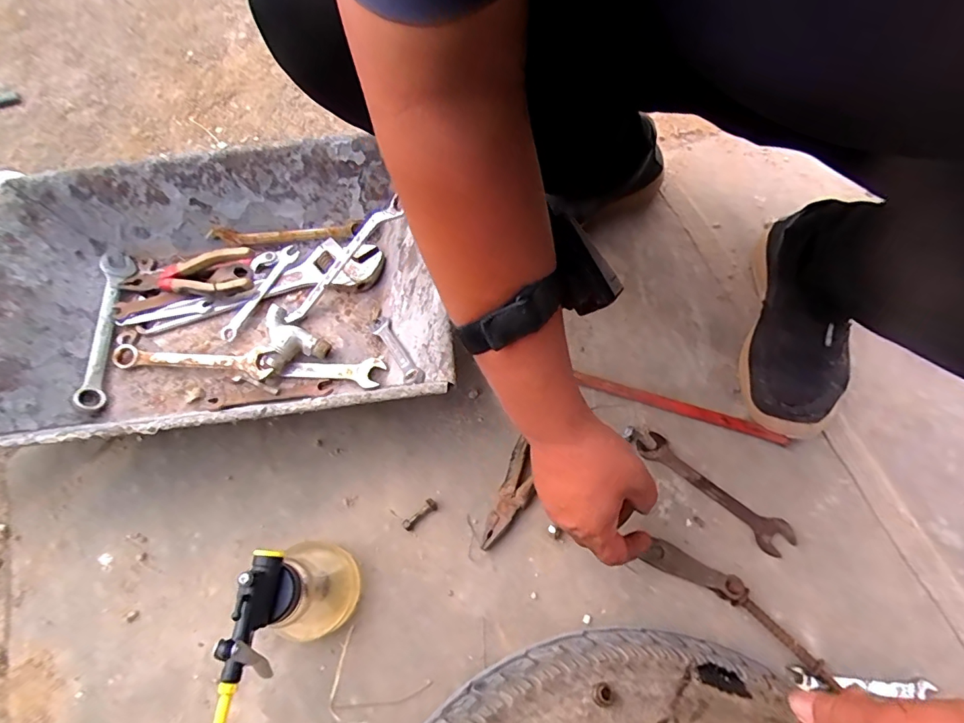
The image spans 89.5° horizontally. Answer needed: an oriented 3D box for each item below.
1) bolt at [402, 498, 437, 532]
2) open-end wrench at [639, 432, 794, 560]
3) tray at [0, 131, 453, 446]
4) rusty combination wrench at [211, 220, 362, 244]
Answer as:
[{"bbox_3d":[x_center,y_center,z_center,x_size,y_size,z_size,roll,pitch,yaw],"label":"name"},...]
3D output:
[{"bbox_3d":[-0.061,0.151,0.478,0.037,0.011,0.012,-38,69,-15],"label":"bolt"},{"bbox_3d":[0.229,0.127,0.479,0.163,0.011,0.034,36,70,16],"label":"open-end wrench"},{"bbox_3d":[-0.275,-0.064,0.521,0.469,0.117,0.311,-7,65,-2],"label":"tray"},{"bbox_3d":[-0.235,-0.156,0.592,0.175,0.020,0.016,-4,65,0],"label":"rusty combination wrench"}]

